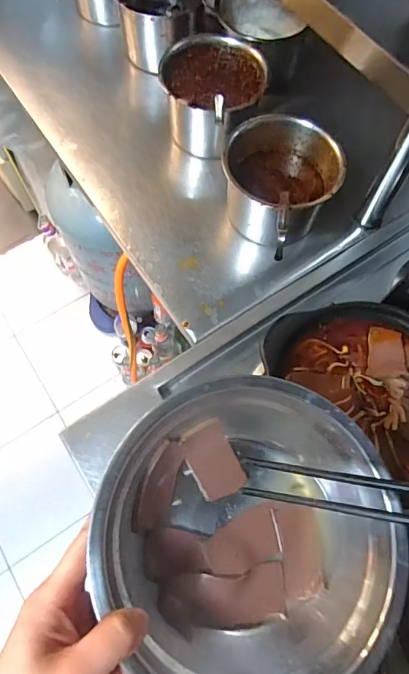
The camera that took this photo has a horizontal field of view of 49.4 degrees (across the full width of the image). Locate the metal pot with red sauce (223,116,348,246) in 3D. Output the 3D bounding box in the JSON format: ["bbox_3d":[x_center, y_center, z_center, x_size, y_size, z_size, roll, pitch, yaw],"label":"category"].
[{"bbox_3d":[0.103,-0.219,0.619,0.142,0.116,0.142,0,69,-1],"label":"metal pot with red sauce"}]

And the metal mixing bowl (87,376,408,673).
[{"bbox_3d":[0.031,0.129,0.292,0.183,0.076,0.188,0,69,-1],"label":"metal mixing bowl"}]

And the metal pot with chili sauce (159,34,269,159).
[{"bbox_3d":[0.012,-0.359,0.675,0.150,0.114,0.121,13,69,4],"label":"metal pot with chili sauce"}]

